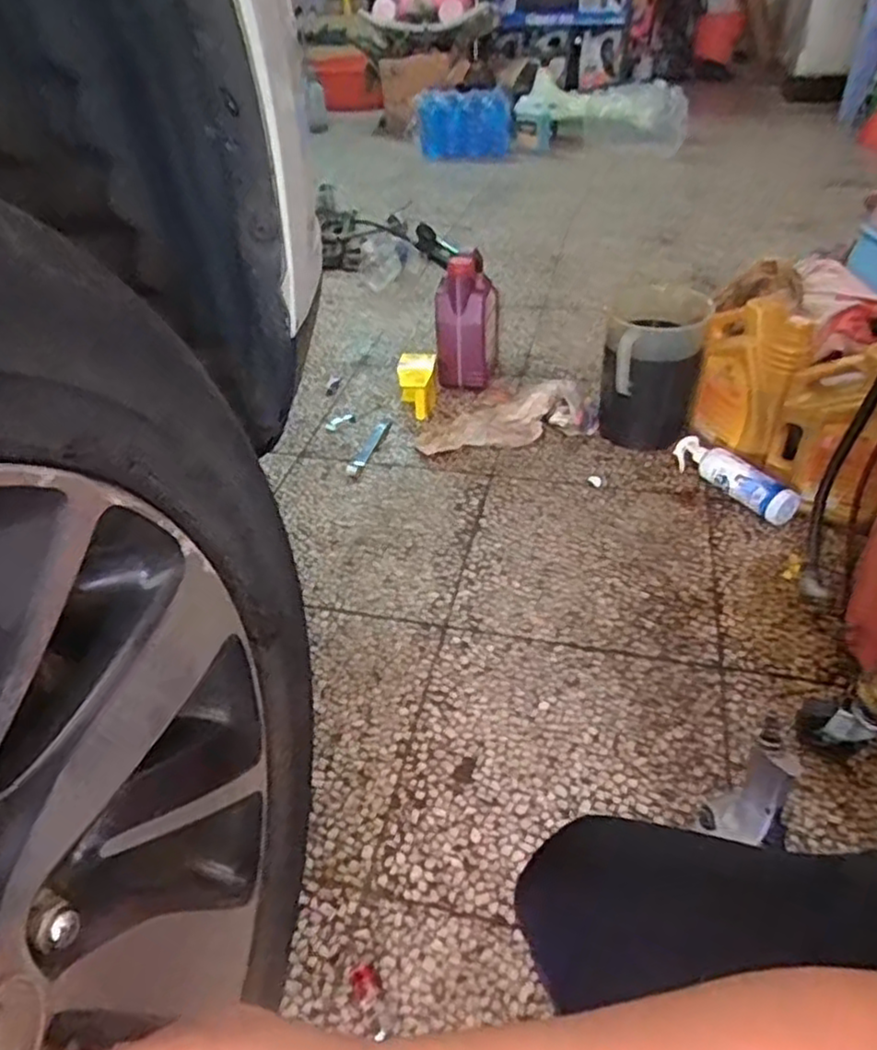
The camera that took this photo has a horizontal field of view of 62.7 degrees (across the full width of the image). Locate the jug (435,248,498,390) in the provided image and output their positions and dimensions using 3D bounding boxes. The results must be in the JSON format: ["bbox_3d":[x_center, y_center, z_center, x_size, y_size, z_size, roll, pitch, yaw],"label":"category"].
[{"bbox_3d":[0.063,-0.424,1.544,0.136,0.272,0.120,-2,40,2],"label":"jug"}]

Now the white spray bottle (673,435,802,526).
[{"bbox_3d":[0.522,-0.086,1.280,0.062,0.069,0.248,-20,42,-19],"label":"white spray bottle"}]

